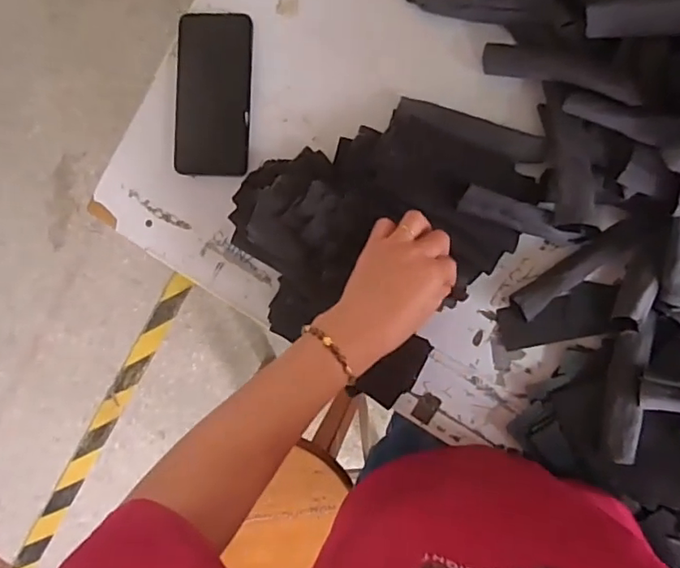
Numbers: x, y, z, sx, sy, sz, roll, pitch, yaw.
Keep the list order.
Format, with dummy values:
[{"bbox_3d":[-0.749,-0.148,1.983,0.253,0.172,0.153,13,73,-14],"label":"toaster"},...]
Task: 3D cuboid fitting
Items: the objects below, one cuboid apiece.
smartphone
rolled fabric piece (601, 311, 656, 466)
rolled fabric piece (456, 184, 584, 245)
[{"bbox_3d":[-0.131,-0.195,0.583,0.077,0.015,0.159,4,95,8],"label":"smartphone"},{"bbox_3d":[0.275,0.099,0.536,0.030,0.031,0.139,12,83,7],"label":"rolled fabric piece"},{"bbox_3d":[0.174,-0.063,0.532,0.120,0.030,0.025,20,97,6],"label":"rolled fabric piece"}]

